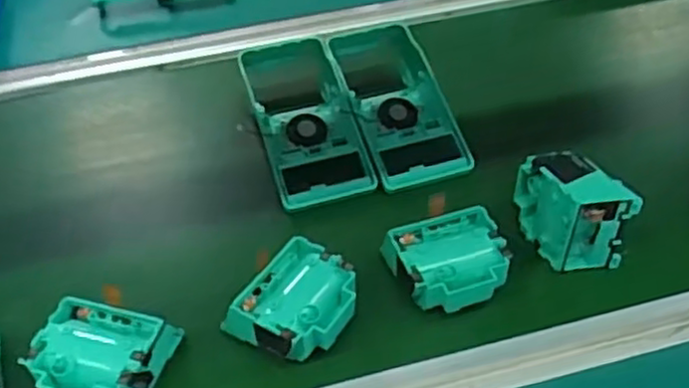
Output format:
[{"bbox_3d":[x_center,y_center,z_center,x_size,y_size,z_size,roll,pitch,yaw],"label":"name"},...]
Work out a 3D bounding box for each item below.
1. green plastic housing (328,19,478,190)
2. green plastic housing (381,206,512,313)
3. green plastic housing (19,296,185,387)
[{"bbox_3d":[0.046,-0.080,0.643,0.086,0.051,0.182,-16,48,-11],"label":"green plastic housing"},{"bbox_3d":[0.072,0.050,0.508,0.080,0.034,0.067,-13,48,-9],"label":"green plastic housing"},{"bbox_3d":[-0.157,0.108,0.472,0.078,0.043,0.078,8,48,11],"label":"green plastic housing"}]

